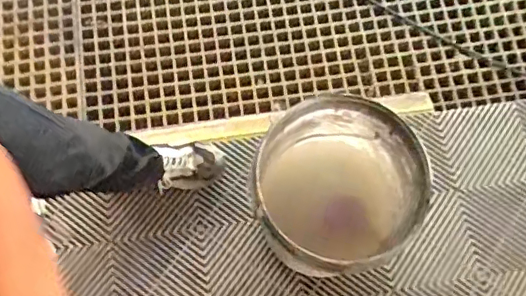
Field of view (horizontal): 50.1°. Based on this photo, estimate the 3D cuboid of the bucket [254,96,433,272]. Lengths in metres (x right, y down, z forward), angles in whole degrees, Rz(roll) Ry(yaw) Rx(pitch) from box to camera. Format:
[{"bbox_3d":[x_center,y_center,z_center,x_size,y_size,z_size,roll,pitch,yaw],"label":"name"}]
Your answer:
[{"bbox_3d":[0.166,0.119,1.291,0.350,0.380,0.393,16,69,4],"label":"bucket"}]

